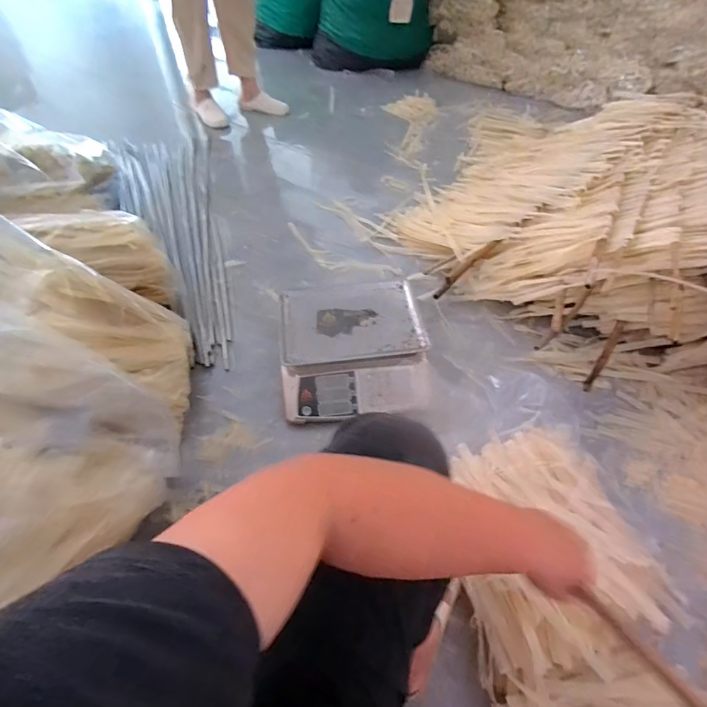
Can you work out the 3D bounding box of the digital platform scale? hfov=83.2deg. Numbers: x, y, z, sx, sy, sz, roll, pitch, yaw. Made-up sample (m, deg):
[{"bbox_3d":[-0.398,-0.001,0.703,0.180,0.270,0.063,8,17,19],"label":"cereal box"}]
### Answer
[{"bbox_3d":[-0.003,-0.016,0.965,0.337,0.102,0.346,-6,53,-7],"label":"digital platform scale"}]

